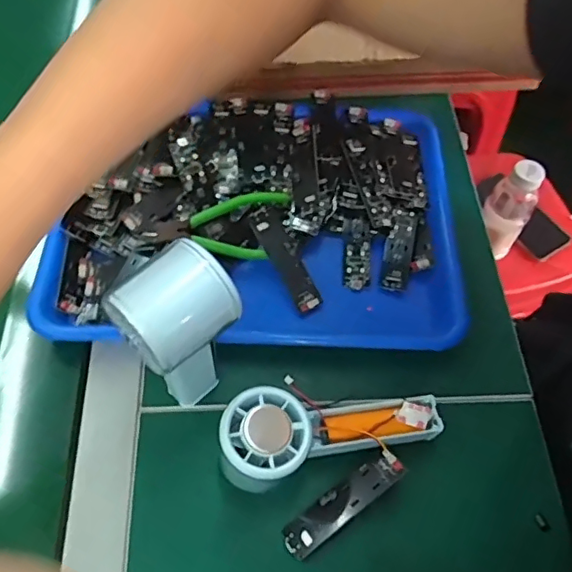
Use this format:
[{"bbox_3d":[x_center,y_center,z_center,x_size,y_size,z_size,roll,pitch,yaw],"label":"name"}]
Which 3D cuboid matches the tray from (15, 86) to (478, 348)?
[{"bbox_3d":[-0.023,-0.067,0.474,0.321,0.039,0.249,2,58,-2],"label":"tray"}]

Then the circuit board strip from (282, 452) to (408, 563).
[{"bbox_3d":[0.037,0.142,0.370,0.090,0.009,0.023,-36,62,-9],"label":"circuit board strip"}]

